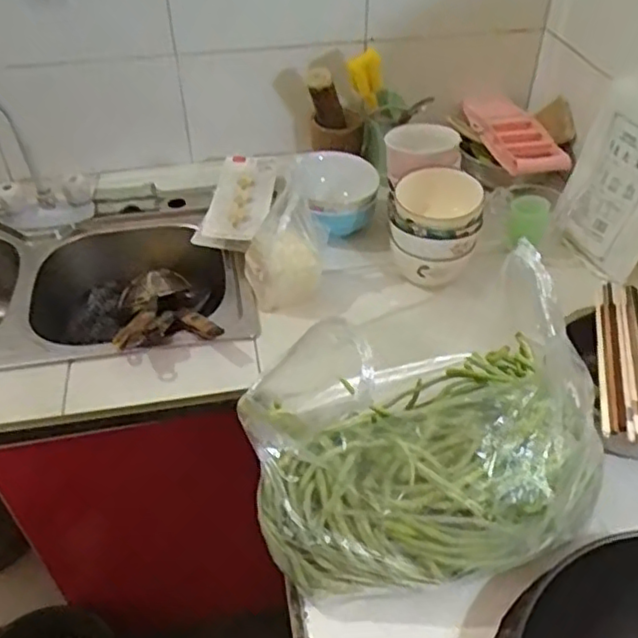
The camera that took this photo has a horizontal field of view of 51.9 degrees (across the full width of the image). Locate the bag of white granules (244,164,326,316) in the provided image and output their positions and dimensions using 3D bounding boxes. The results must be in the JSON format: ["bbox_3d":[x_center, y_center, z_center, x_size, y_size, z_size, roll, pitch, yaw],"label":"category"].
[{"bbox_3d":[-0.050,-0.100,0.918,0.103,0.158,0.079,-18,46,-17],"label":"bag of white granules"}]

